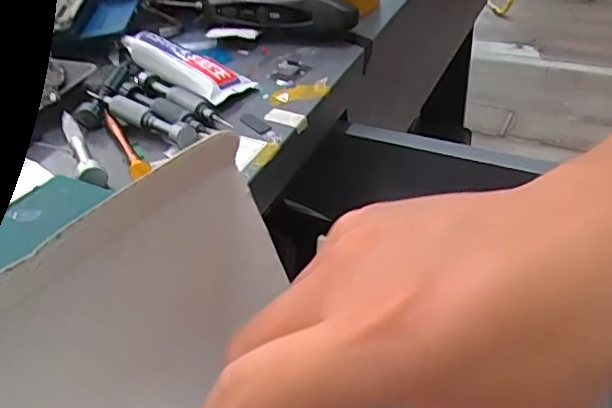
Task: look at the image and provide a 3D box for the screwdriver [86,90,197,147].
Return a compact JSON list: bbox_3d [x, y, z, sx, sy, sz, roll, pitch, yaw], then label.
[{"bbox_3d":[-0.118,-0.064,0.398,0.106,0.013,0.015,23,48,31],"label":"screwdriver"}]

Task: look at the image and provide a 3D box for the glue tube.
[{"bbox_3d":[-0.104,-0.117,0.452,0.135,0.024,0.040,28,51,35],"label":"glue tube"}]

